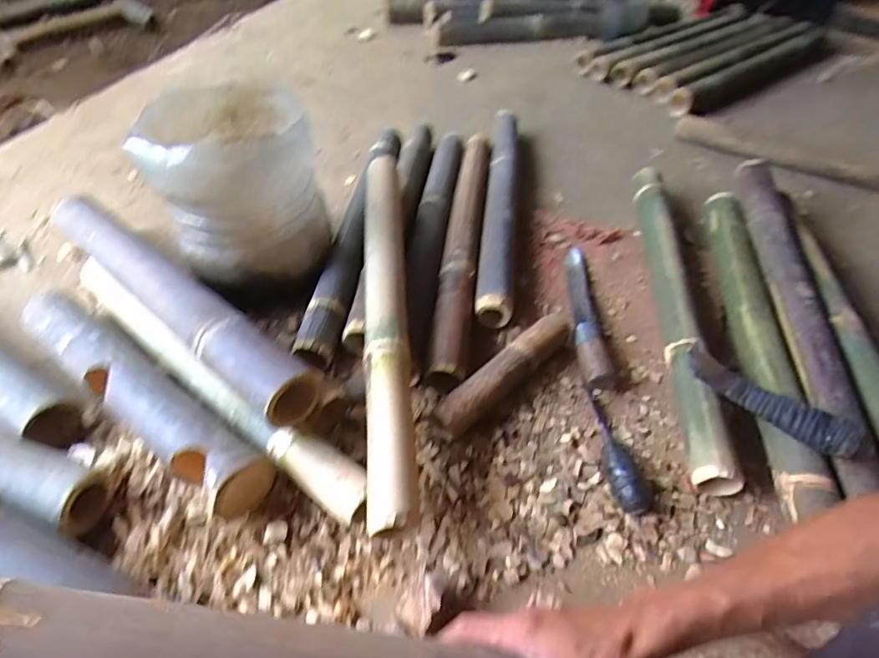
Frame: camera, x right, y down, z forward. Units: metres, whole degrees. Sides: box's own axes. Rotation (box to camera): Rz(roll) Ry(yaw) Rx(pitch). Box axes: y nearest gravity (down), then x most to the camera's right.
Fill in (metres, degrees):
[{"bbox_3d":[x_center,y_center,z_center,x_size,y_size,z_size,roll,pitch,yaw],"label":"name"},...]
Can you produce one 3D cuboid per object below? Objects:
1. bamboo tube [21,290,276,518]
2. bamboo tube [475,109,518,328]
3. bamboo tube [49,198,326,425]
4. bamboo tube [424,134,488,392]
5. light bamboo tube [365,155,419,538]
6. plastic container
[{"bbox_3d":[-0.405,0.081,0.688,0.487,0.082,0.082,30,56,24],"label":"bamboo tube"},{"bbox_3d":[0.117,-0.228,0.959,0.052,0.054,0.544,5,51,5],"label":"bamboo tube"},{"bbox_3d":[-0.381,-0.054,0.727,0.589,0.065,0.083,33,57,25],"label":"bamboo tube"},{"bbox_3d":[0.045,-0.169,0.924,0.066,0.057,0.645,5,50,4],"label":"bamboo tube"},{"bbox_3d":[-0.073,-0.035,0.710,0.048,0.046,0.617,-4,52,-3],"label":"light bamboo tube"},{"bbox_3d":[-0.312,-0.232,0.817,0.241,0.215,0.271,-5,50,-4],"label":"plastic container"}]

